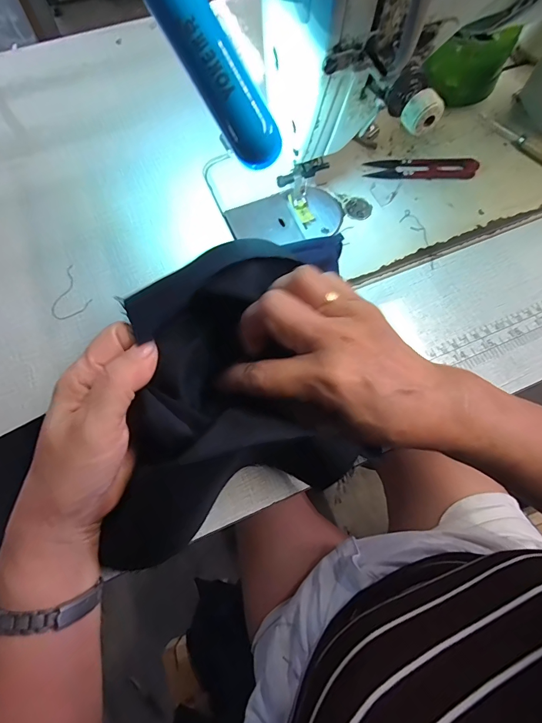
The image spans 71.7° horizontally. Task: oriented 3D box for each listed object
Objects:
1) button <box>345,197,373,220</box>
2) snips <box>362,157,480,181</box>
[{"bbox_3d":[0.078,-0.138,0.337,0.024,0.004,0.023,1,69,-1],"label":"button"},{"bbox_3d":[0.139,-0.182,0.348,0.100,0.010,0.027,-2,69,-2],"label":"snips"}]

